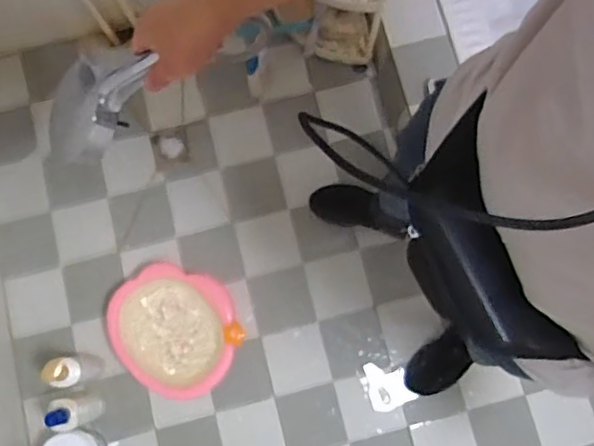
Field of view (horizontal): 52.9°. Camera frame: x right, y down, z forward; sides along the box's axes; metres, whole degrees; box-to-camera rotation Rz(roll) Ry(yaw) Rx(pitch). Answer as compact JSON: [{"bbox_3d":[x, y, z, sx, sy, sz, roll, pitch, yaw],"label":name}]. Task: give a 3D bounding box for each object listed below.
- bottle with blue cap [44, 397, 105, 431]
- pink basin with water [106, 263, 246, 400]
[{"bbox_3d":[-0.511,0.430,1.357,0.069,0.258,0.064,0,80,-1],"label":"bottle with blue cap"},{"bbox_3d":[-0.302,0.268,1.514,0.295,0.109,0.335,-40,83,-7],"label":"pink basin with water"}]

